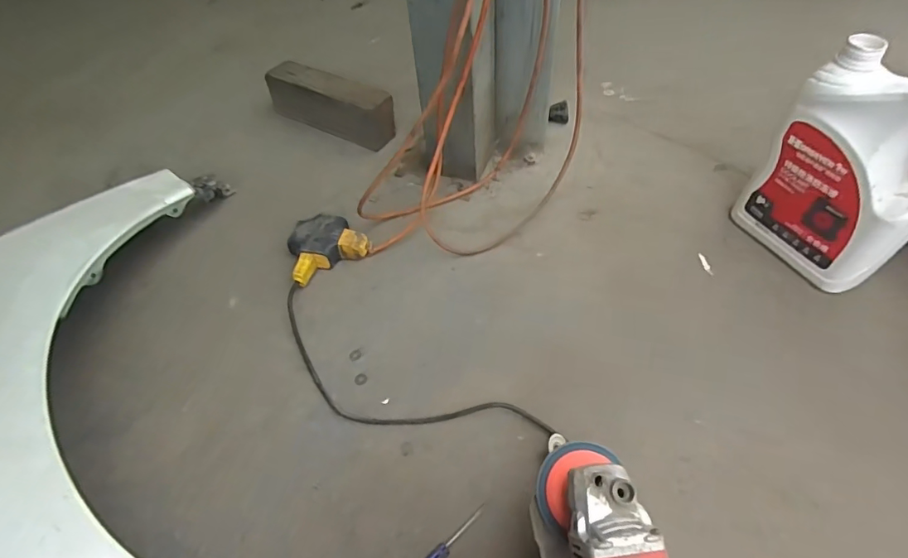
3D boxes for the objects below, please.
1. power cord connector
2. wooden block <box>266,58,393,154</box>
[{"bbox_3d":[-0.220,-0.052,0.831,0.133,0.054,0.104,-30,56,-17],"label":"power cord connector"},{"bbox_3d":[-0.261,-0.370,1.054,0.304,0.097,0.084,26,59,22],"label":"wooden block"}]

